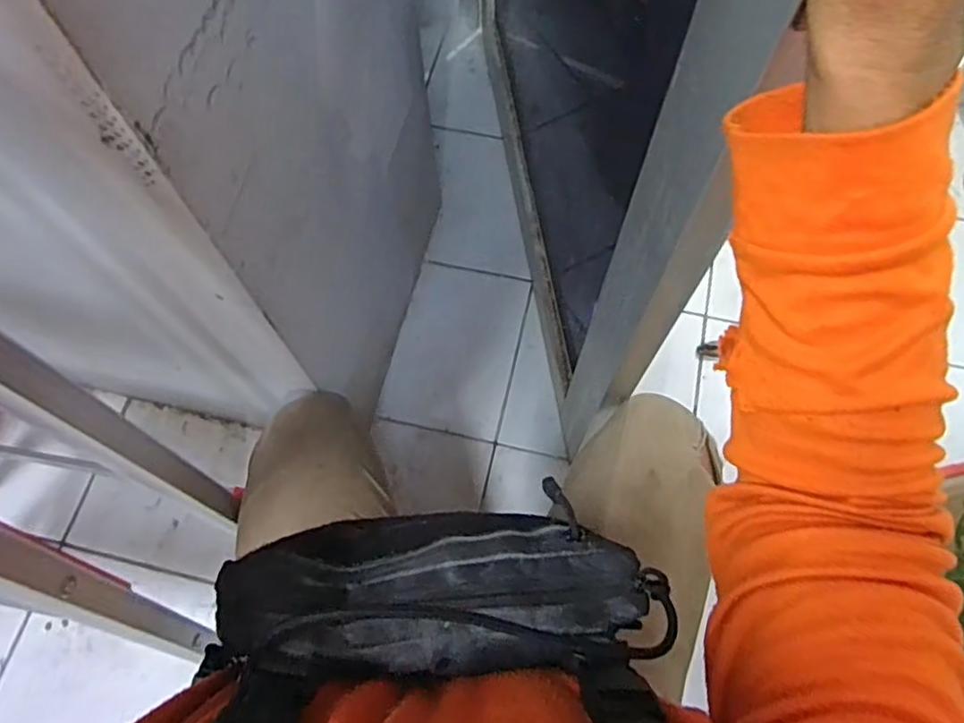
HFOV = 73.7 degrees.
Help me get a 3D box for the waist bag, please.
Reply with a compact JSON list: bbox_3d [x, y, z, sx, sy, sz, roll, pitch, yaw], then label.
[{"bbox_3d":[-0.014,0.125,0.359,0.243,0.070,0.089,2,66,-13],"label":"waist bag"}]

